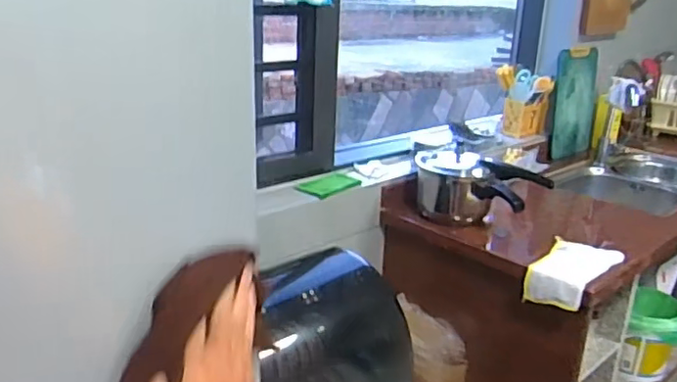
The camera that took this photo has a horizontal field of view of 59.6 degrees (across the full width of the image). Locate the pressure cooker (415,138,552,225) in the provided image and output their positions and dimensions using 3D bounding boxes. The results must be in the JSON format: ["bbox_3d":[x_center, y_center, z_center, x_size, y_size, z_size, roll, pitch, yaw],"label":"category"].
[{"bbox_3d":[0.386,-0.002,1.540,0.298,0.166,0.251,17,23,34],"label":"pressure cooker"}]

